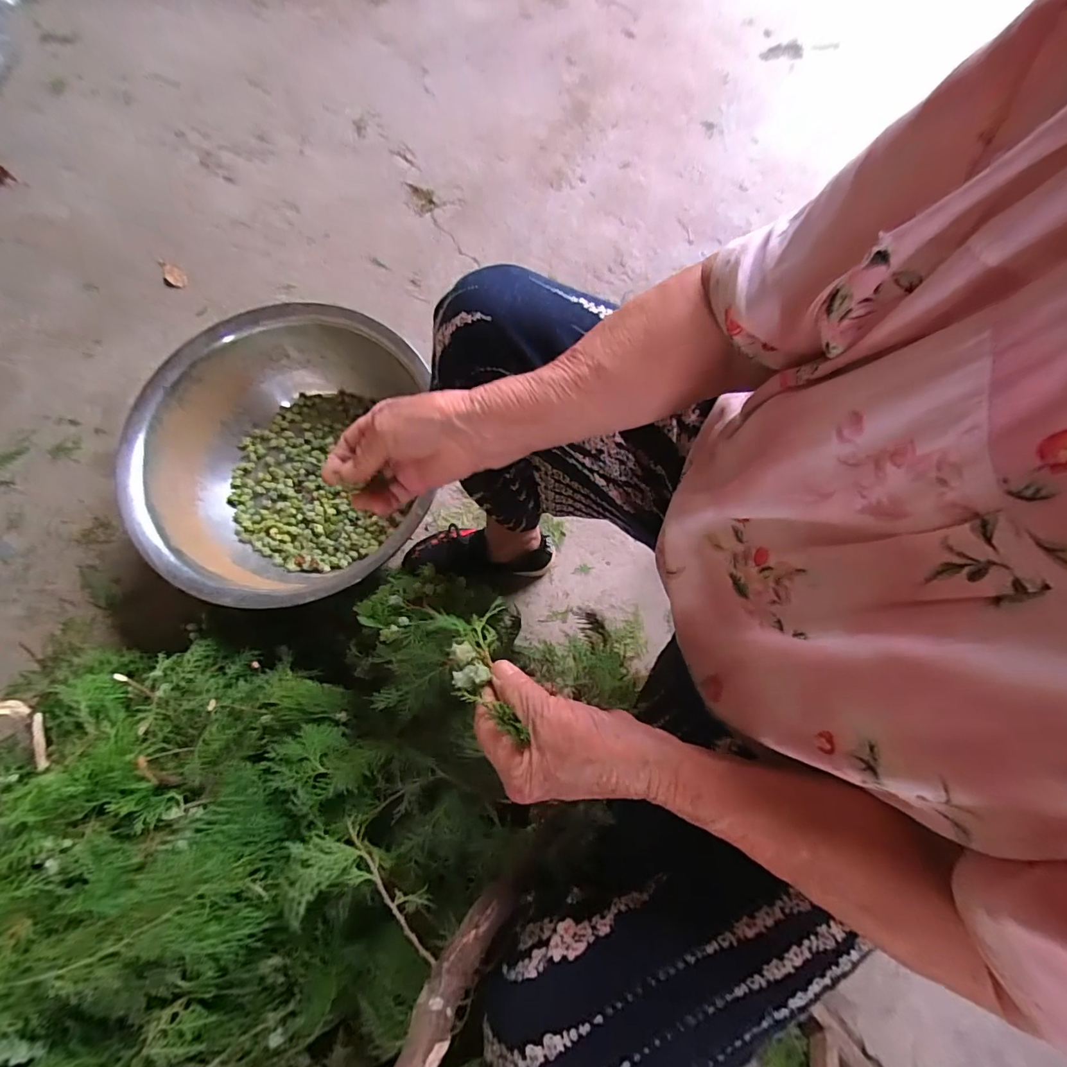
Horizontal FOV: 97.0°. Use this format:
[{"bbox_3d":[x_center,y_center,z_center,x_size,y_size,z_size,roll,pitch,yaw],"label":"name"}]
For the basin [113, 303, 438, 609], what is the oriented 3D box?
[{"bbox_3d":[-0.364,-0.113,0.734,0.420,0.143,0.440,8,76,2],"label":"basin"}]

